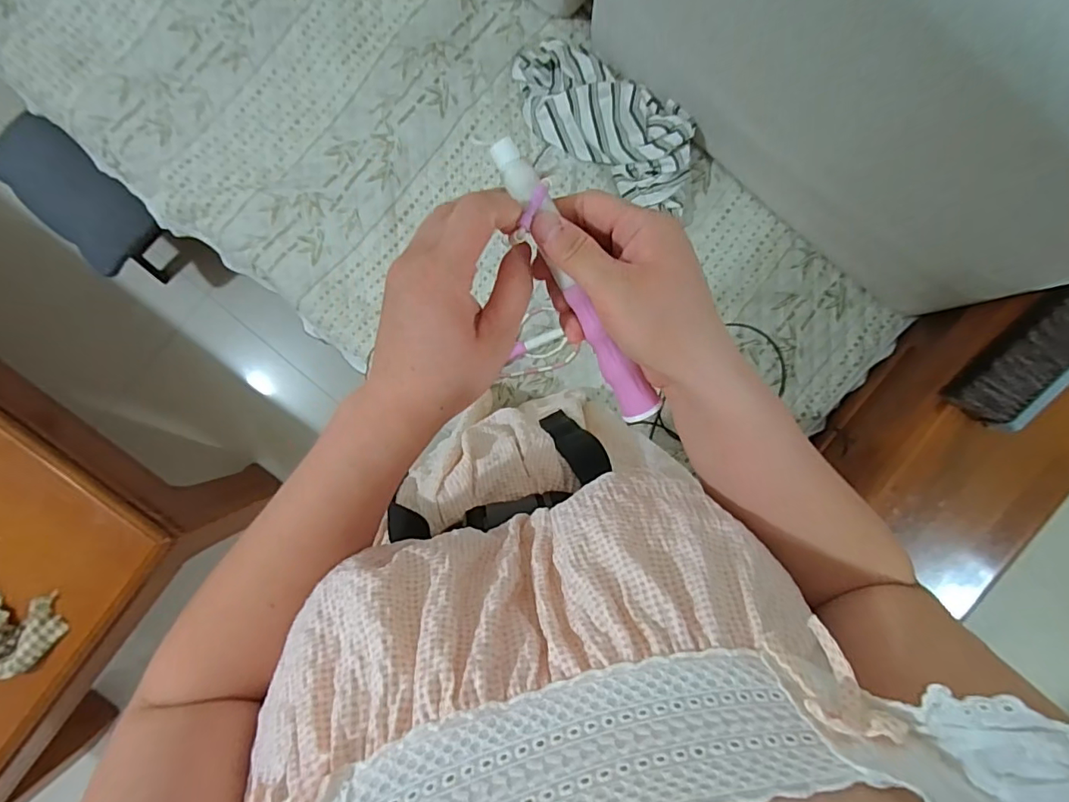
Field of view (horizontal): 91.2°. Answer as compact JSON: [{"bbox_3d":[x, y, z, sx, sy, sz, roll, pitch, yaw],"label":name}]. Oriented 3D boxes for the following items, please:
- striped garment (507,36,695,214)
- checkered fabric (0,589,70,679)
[{"bbox_3d":[0.133,-0.480,0.893,0.385,0.074,0.176,42,86,-2],"label":"striped garment"},{"bbox_3d":[-0.808,0.344,0.807,0.129,0.017,0.131,0,88,-6],"label":"checkered fabric"}]

